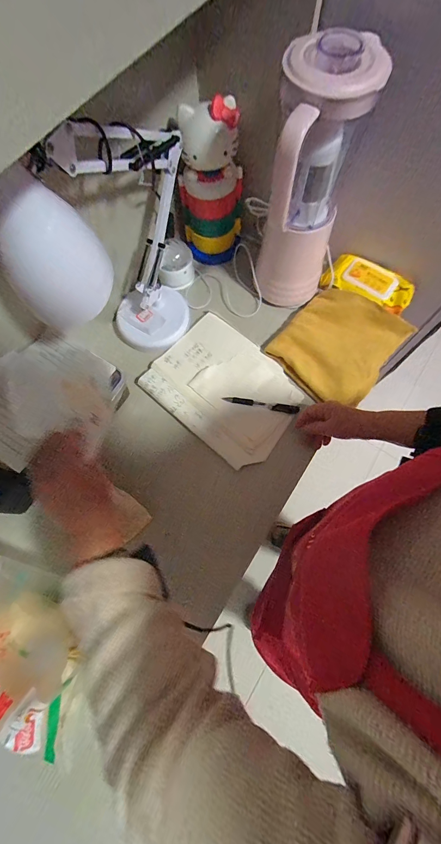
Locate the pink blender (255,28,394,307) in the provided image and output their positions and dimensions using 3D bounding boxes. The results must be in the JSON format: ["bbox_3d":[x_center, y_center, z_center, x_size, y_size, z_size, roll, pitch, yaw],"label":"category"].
[{"bbox_3d":[0.129,-0.324,0.500,0.115,0.343,0.115,15,73,6],"label":"pink blender"}]

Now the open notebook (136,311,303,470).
[{"bbox_3d":[0.008,-0.067,0.595,0.272,0.015,0.207,40,77,13],"label":"open notebook"}]

